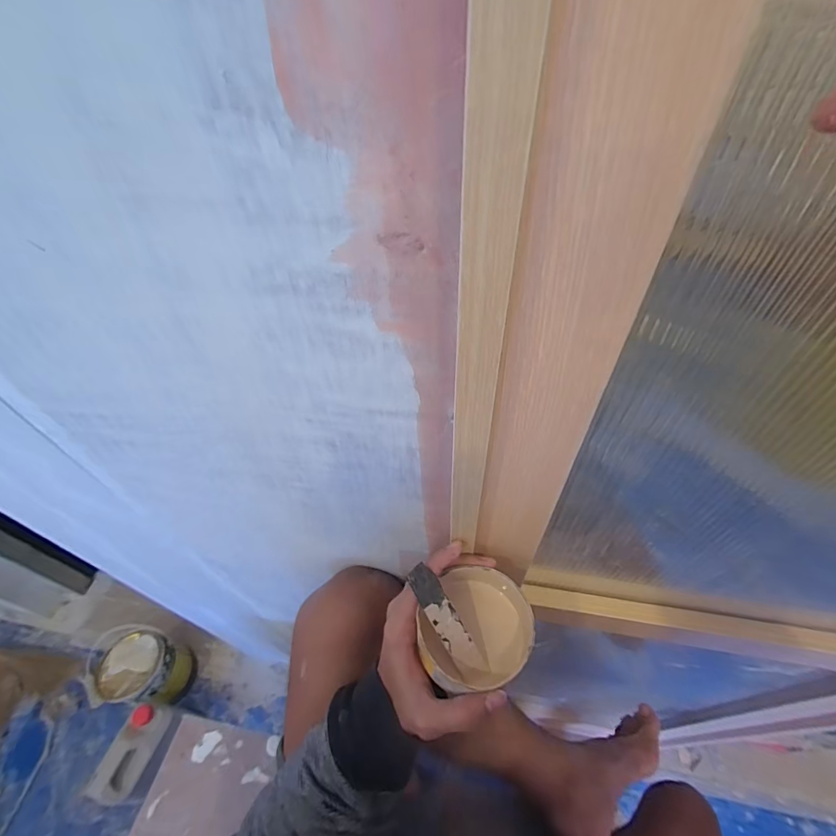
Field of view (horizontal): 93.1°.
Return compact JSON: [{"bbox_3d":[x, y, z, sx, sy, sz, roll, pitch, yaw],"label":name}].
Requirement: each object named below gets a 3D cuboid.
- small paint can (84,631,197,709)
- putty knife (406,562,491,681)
[{"bbox_3d":[-0.725,0.668,1.044,0.185,0.177,0.155,-2,48,3],"label":"small paint can"},{"bbox_3d":[0.023,0.155,0.297,0.020,0.004,0.090,-29,86,-20],"label":"putty knife"}]

